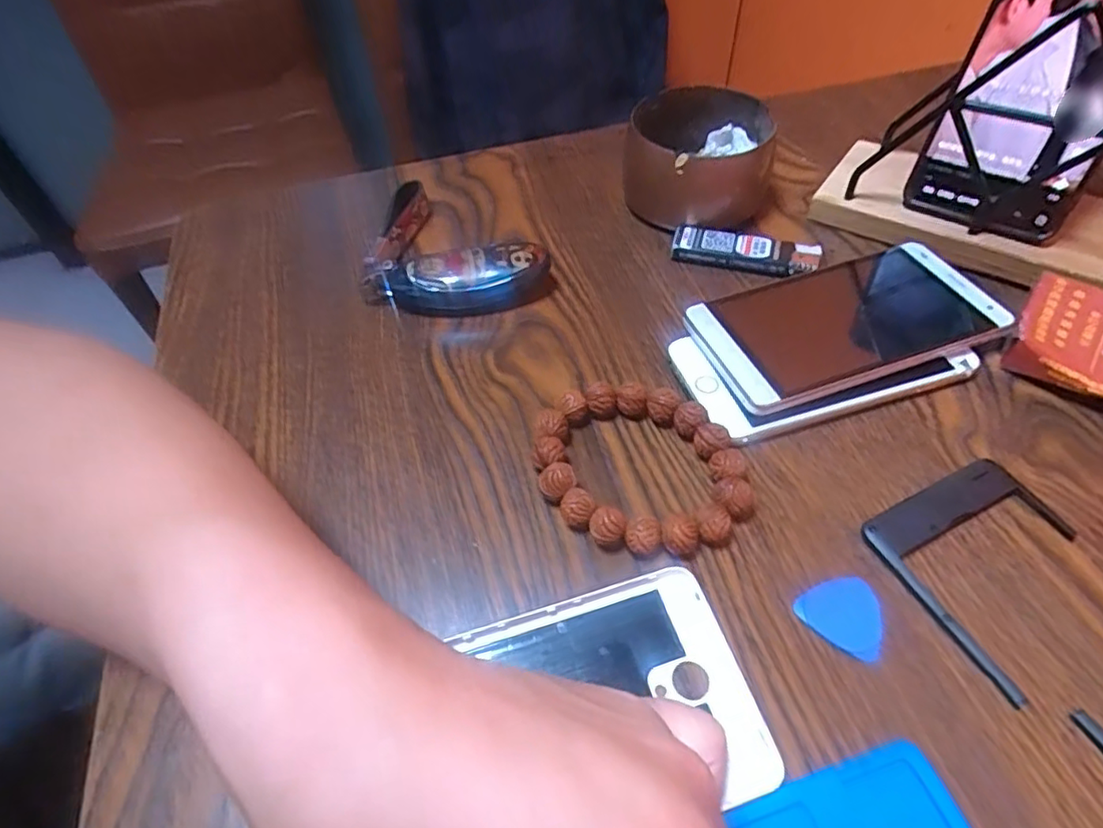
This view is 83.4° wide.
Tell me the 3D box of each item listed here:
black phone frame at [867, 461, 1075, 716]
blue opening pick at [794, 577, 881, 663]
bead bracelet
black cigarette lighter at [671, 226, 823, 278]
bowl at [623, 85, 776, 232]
[{"bbox_3d":[0.169,0.056,0.236,0.075,0.005,0.070,-25,55,-16],"label":"black phone frame"},{"bbox_3d":[0.108,0.072,0.227,0.027,0.004,0.029,-39,60,-24],"label":"blue opening pick"},{"bbox_3d":[0.036,0.022,0.261,0.085,0.016,0.076,1,52,3],"label":"bead bracelet"},{"bbox_3d":[0.108,-0.091,0.348,0.079,0.012,0.024,14,54,13],"label":"black cigarette lighter"},{"bbox_3d":[0.085,-0.149,0.366,0.081,0.047,0.085,7,53,8],"label":"bowl"}]

